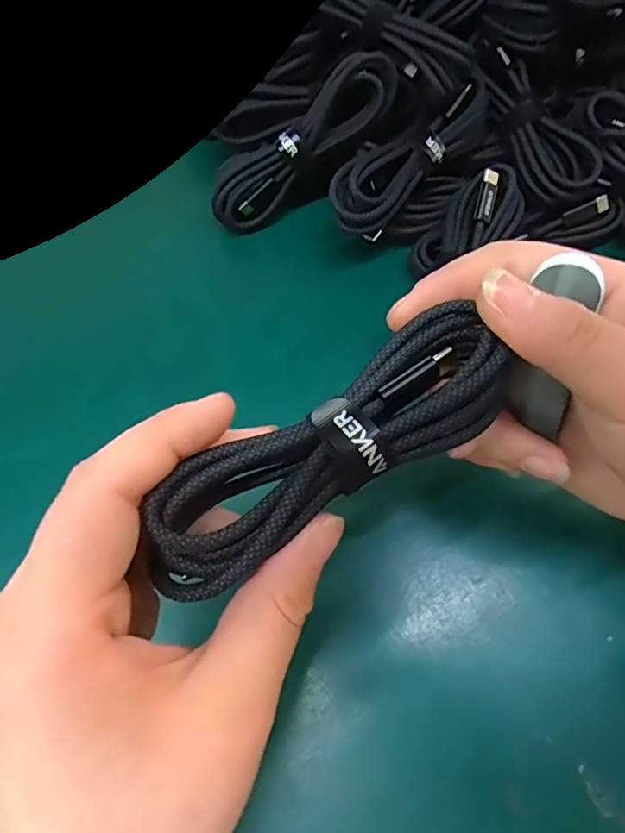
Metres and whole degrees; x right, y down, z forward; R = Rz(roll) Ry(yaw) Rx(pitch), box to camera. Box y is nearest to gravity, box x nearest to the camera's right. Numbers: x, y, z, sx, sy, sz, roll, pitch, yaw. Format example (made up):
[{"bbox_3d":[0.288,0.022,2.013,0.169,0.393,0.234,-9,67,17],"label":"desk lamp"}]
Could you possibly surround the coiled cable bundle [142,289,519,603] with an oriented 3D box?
[{"bbox_3d":[0.005,0.008,0.140,0.102,0.020,0.032,-32,71,-13],"label":"coiled cable bundle"}]

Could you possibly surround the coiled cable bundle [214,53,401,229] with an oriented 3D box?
[{"bbox_3d":[-0.007,-0.146,0.284,0.114,0.024,0.028,-34,68,20],"label":"coiled cable bundle"}]

